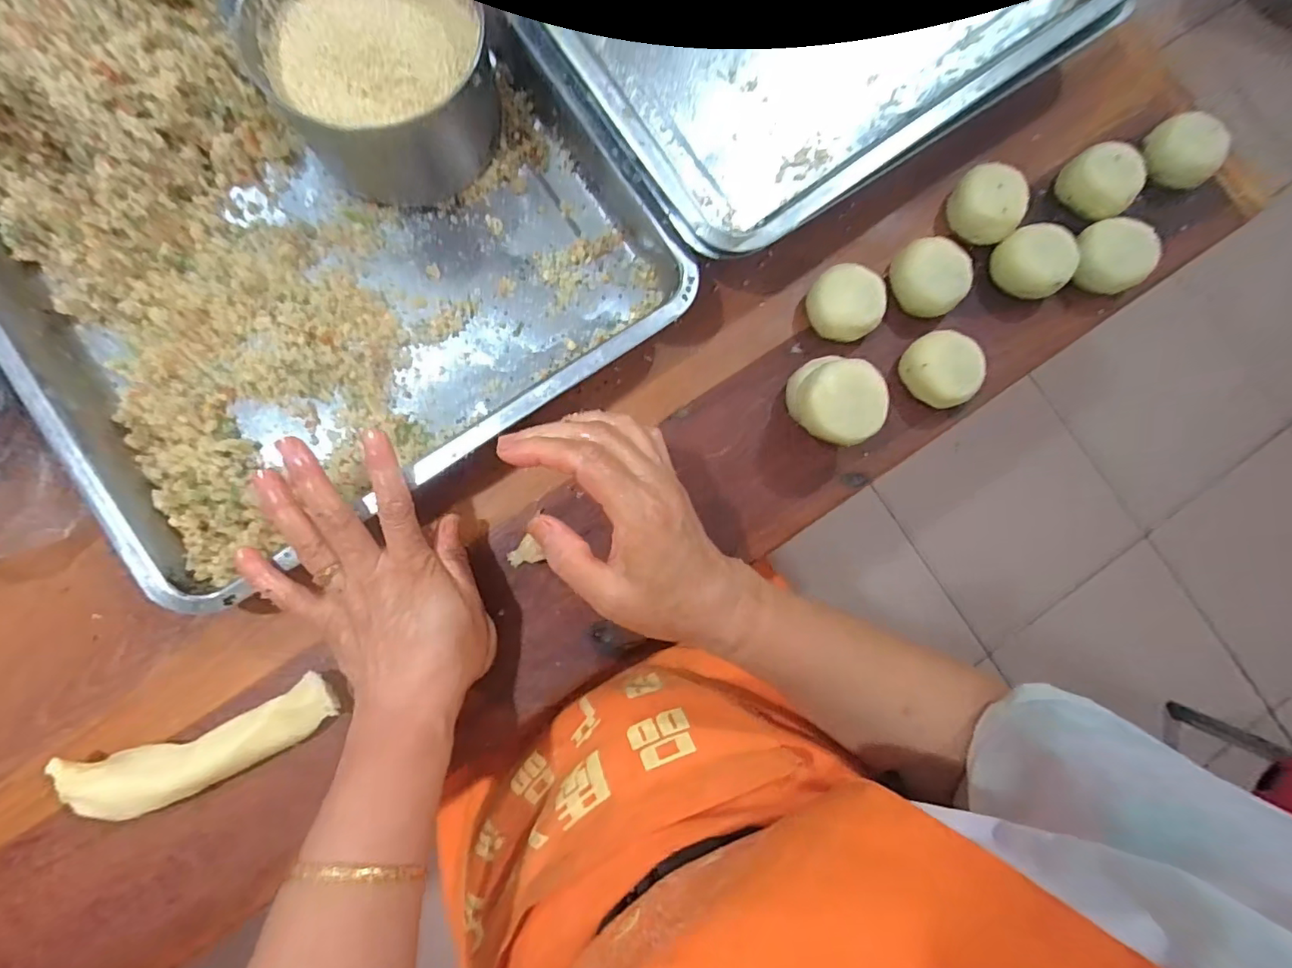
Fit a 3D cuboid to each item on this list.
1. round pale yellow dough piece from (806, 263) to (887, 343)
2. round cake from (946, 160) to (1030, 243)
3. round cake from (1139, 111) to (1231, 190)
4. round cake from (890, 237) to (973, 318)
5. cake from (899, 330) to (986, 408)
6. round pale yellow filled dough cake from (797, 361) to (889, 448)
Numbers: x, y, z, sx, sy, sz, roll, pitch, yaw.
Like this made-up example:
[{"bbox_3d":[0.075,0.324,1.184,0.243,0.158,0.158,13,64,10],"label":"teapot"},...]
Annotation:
[{"bbox_3d":[0.142,-0.127,0.400,0.047,0.036,0.045,0,83,-4],"label":"round pale yellow dough piece"},{"bbox_3d":[0.251,-0.205,0.419,0.050,0.030,0.053,0,83,-4],"label":"round cake"},{"bbox_3d":[0.407,-0.251,0.429,0.050,0.036,0.053,0,83,-4],"label":"round cake"},{"bbox_3d":[0.204,-0.148,0.410,0.051,0.031,0.057,-36,89,-6],"label":"round cake"},{"bbox_3d":[0.208,-0.080,0.395,0.043,0.031,0.051,-27,86,-6],"label":"cake"},{"bbox_3d":[0.128,-0.053,0.365,0.050,0.024,0.050,0,83,-4],"label":"round pale yellow filled dough cake"}]

